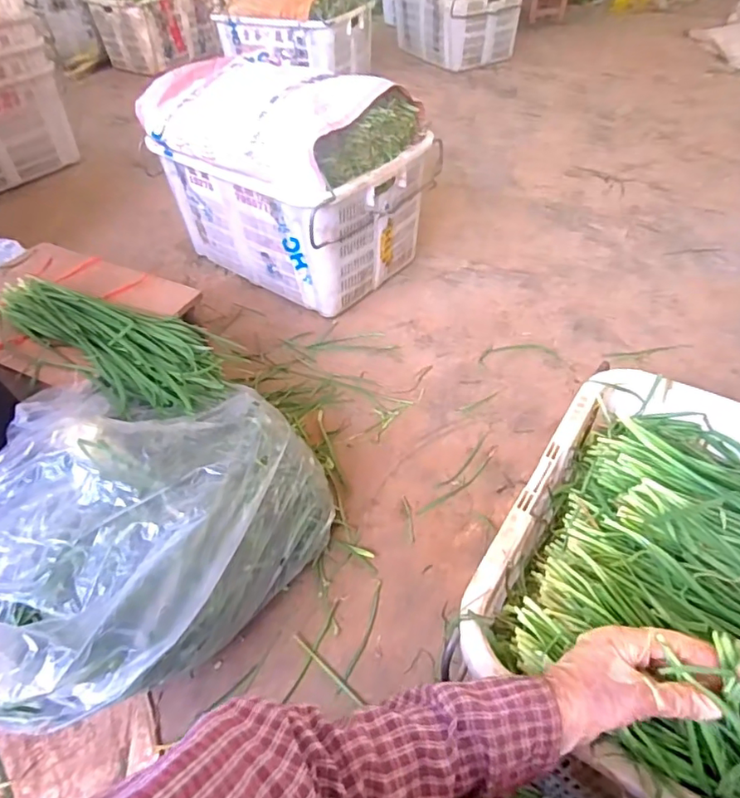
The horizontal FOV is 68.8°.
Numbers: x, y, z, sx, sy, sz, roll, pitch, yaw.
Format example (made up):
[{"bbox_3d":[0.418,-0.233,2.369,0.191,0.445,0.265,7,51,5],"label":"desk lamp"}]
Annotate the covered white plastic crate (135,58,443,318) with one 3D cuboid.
[{"bbox_3d":[-0.215,-0.600,1.456,0.645,0.501,0.446,30,55,26],"label":"covered white plastic crate"}]

